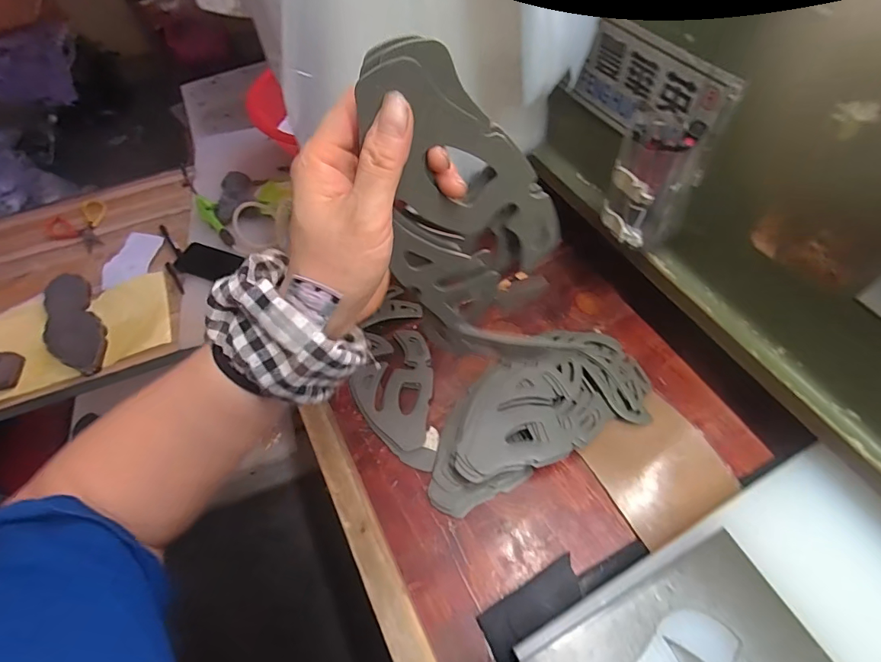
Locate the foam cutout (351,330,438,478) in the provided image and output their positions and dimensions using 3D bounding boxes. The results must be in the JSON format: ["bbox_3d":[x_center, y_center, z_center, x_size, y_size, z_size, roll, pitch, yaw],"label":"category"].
[{"bbox_3d":[-0.059,0.078,0.539,0.097,0.019,0.177,-5,56,0],"label":"foam cutout"}]

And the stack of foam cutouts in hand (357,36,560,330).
[{"bbox_3d":[0.008,-0.065,0.254,0.097,0.181,0.017,-32,48,15],"label":"stack of foam cutouts in hand"}]

